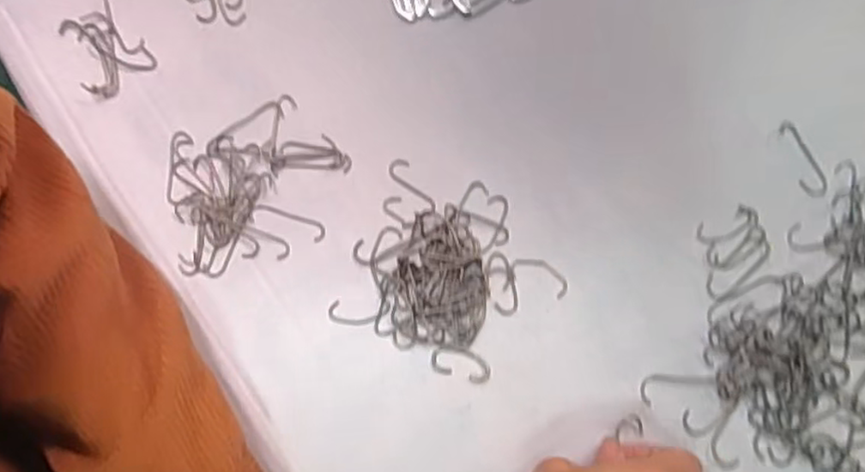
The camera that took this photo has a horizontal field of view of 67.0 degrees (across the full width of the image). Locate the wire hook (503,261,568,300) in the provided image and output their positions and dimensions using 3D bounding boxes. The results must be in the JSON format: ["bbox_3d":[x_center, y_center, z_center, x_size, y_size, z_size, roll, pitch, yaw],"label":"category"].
[{"bbox_3d":[0.057,0.023,0.357,0.034,0.004,0.019,9,80,1],"label":"wire hook"}]

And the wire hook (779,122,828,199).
[{"bbox_3d":[0.211,-0.044,0.370,0.015,0.004,0.045,-17,80,-3],"label":"wire hook"}]

